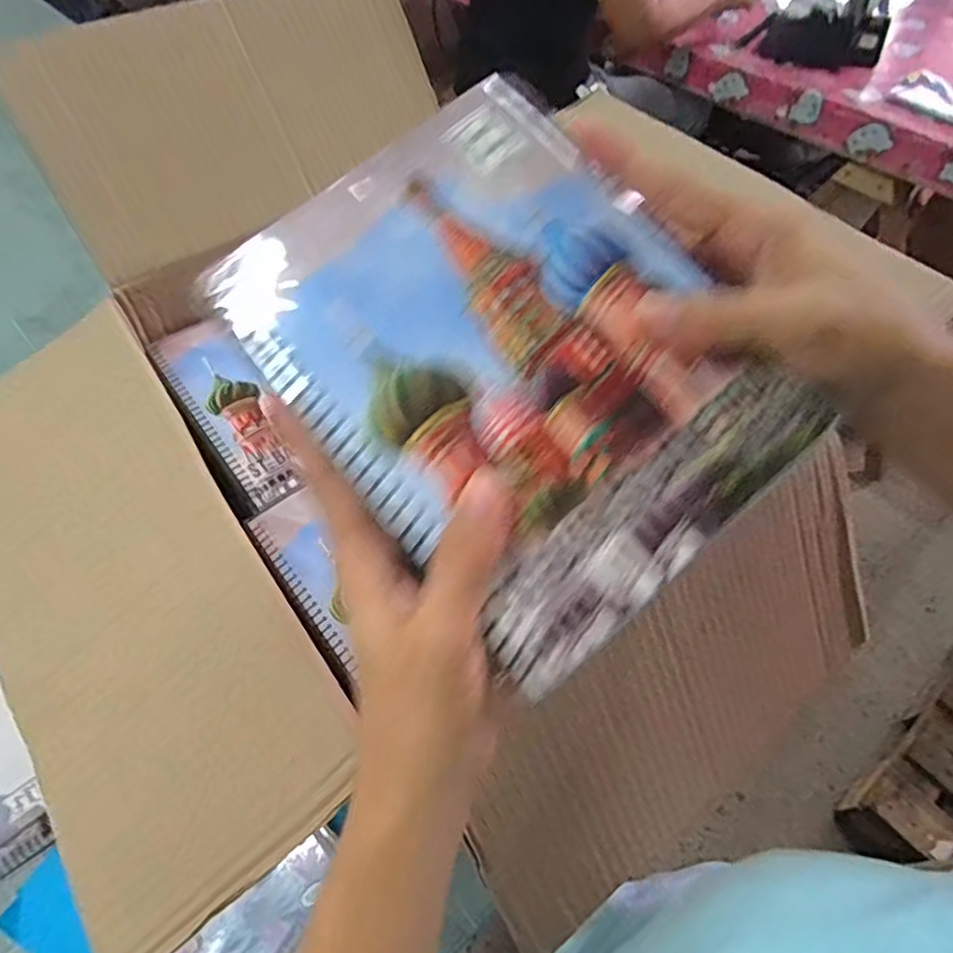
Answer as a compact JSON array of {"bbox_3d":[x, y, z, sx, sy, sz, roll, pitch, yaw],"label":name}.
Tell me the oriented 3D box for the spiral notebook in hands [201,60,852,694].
[{"bbox_3d":[0.013,-0.048,0.236,0.150,0.006,0.197,-39,78,-9],"label":"spiral notebook in hands"}]

